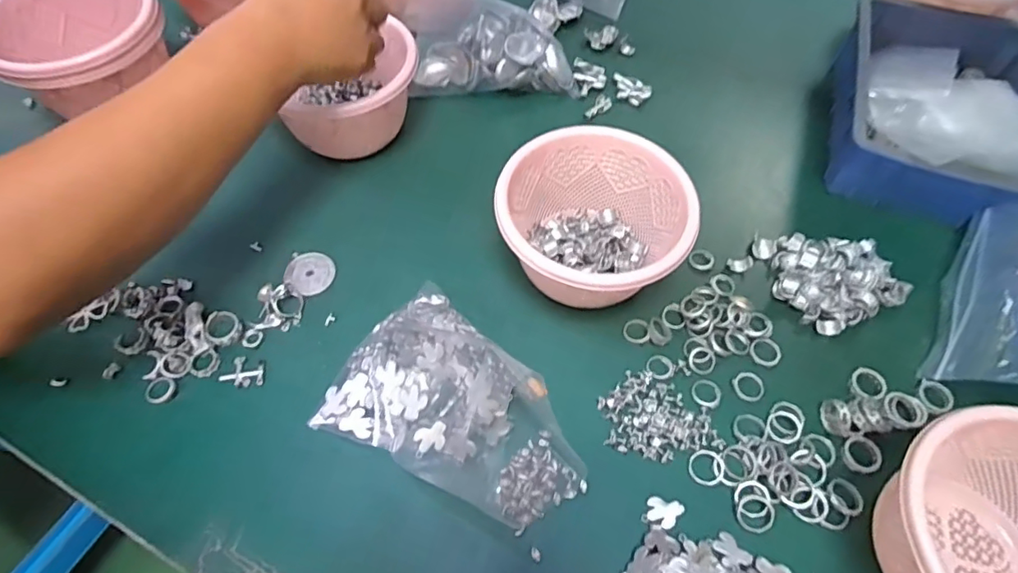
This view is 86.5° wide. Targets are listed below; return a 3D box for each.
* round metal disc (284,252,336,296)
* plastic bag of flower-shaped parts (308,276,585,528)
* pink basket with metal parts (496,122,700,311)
[{"bbox_3d":[-0.174,-0.013,0.473,0.040,0.005,0.046,-35,66,-18],"label":"round metal disc"},{"bbox_3d":[-0.040,0.093,0.393,0.186,0.037,0.128,38,67,19],"label":"plastic bag of flower-shaped parts"},{"bbox_3d":[0.069,-0.050,0.450,0.150,0.087,0.136,16,61,9],"label":"pink basket with metal parts"}]

